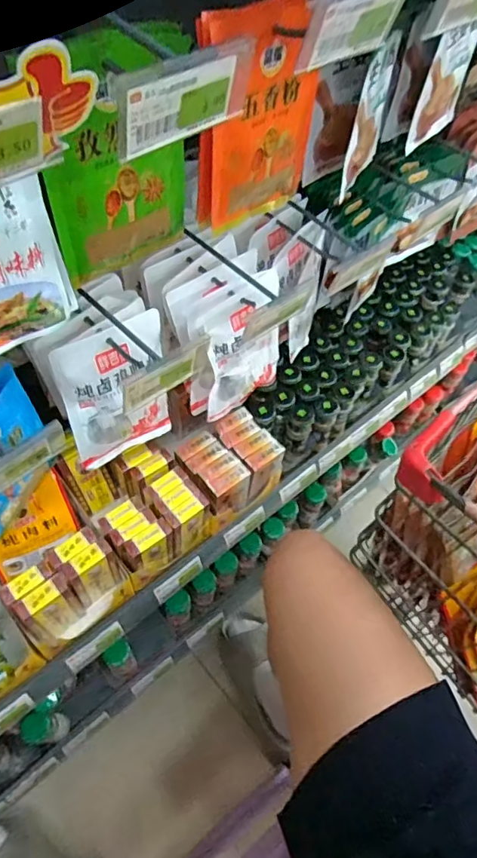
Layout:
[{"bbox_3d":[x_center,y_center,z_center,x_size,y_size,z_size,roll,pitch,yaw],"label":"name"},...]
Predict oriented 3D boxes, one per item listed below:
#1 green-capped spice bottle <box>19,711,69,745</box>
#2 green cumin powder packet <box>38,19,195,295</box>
[{"bbox_3d":[-0.280,0.436,0.766,0.048,0.105,0.034,-15,59,-15],"label":"green-capped spice bottle"},{"bbox_3d":[-0.092,-0.204,0.402,0.120,0.162,0.026,-32,64,-24],"label":"green cumin powder packet"}]

